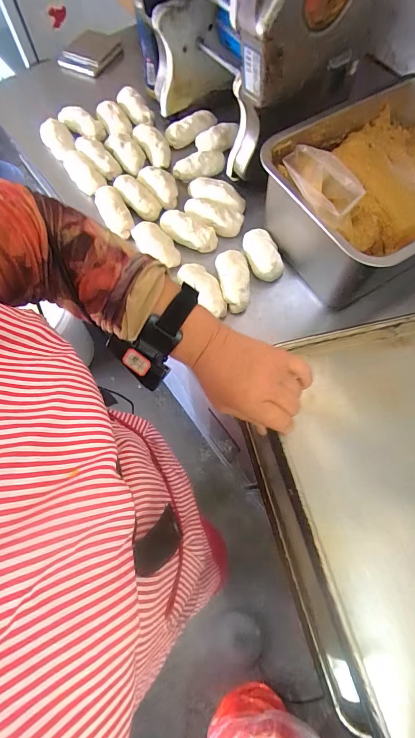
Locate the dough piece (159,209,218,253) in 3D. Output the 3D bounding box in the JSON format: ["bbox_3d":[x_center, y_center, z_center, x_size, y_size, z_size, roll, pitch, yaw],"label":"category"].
[{"bbox_3d":[-0.037,-0.242,0.600,0.106,0.032,0.047,25,72,9],"label":"dough piece"}]

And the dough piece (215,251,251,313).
[{"bbox_3d":[0.044,-0.153,0.565,0.055,0.037,0.110,-2,70,-1],"label":"dough piece"}]

